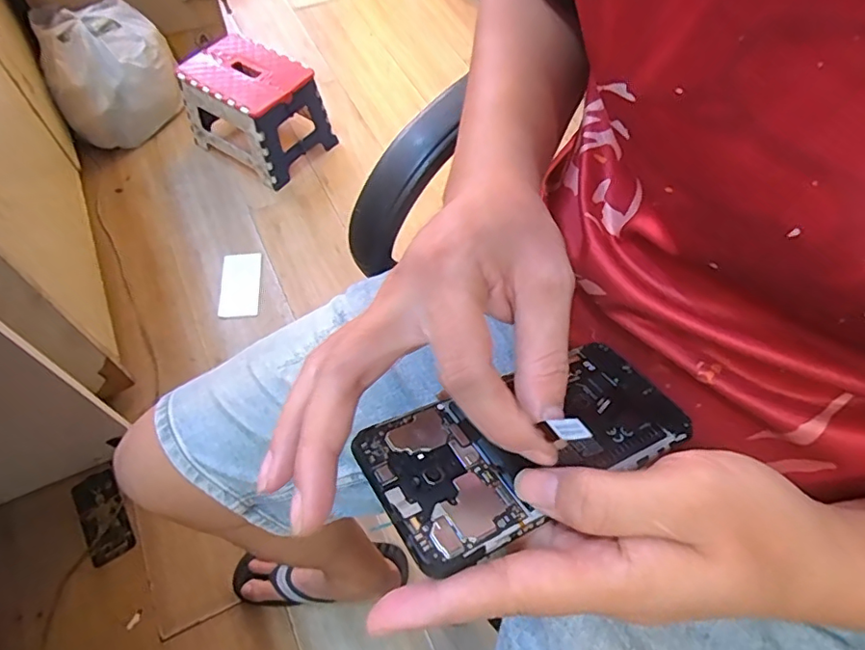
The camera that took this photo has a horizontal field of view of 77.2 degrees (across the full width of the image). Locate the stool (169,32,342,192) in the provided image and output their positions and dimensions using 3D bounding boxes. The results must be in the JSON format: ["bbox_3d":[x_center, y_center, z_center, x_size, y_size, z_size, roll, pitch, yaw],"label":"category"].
[{"bbox_3d":[-0.438,-0.530,1.351,0.291,0.215,0.218,32,63,17],"label":"stool"}]

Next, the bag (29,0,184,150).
[{"bbox_3d":[-0.811,-0.632,1.388,0.297,0.263,0.244,-31,64,-18],"label":"bag"}]

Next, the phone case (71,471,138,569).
[{"bbox_3d":[-0.575,0.332,0.949,0.074,0.016,0.158,-29,63,-17],"label":"phone case"}]

